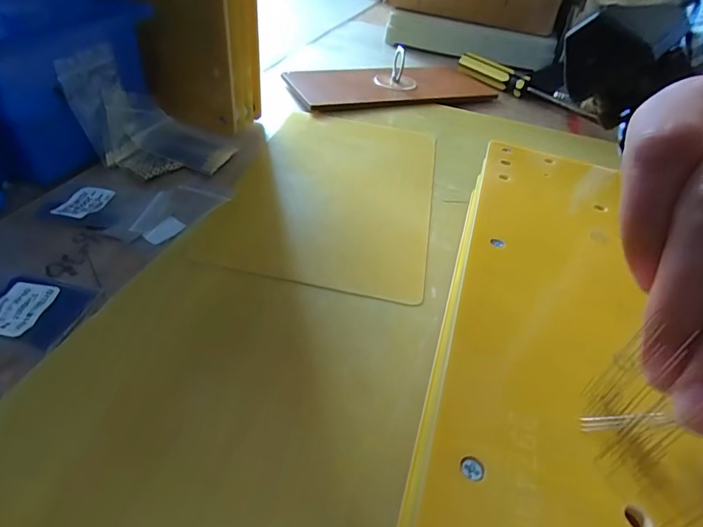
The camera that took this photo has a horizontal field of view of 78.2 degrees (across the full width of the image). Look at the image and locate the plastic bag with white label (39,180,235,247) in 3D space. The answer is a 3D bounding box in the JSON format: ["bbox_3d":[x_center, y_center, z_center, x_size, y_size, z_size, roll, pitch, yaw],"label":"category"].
[{"bbox_3d":[-0.120,-0.036,0.245,0.090,0.006,0.058,17,41,7],"label":"plastic bag with white label"}]

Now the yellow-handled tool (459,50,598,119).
[{"bbox_3d":[0.173,-0.181,0.436,0.015,0.022,0.148,-29,54,-36],"label":"yellow-handled tool"}]

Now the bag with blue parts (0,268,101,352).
[{"bbox_3d":[-0.148,0.017,0.184,0.063,0.004,0.038,11,41,1],"label":"bag with blue parts"}]

